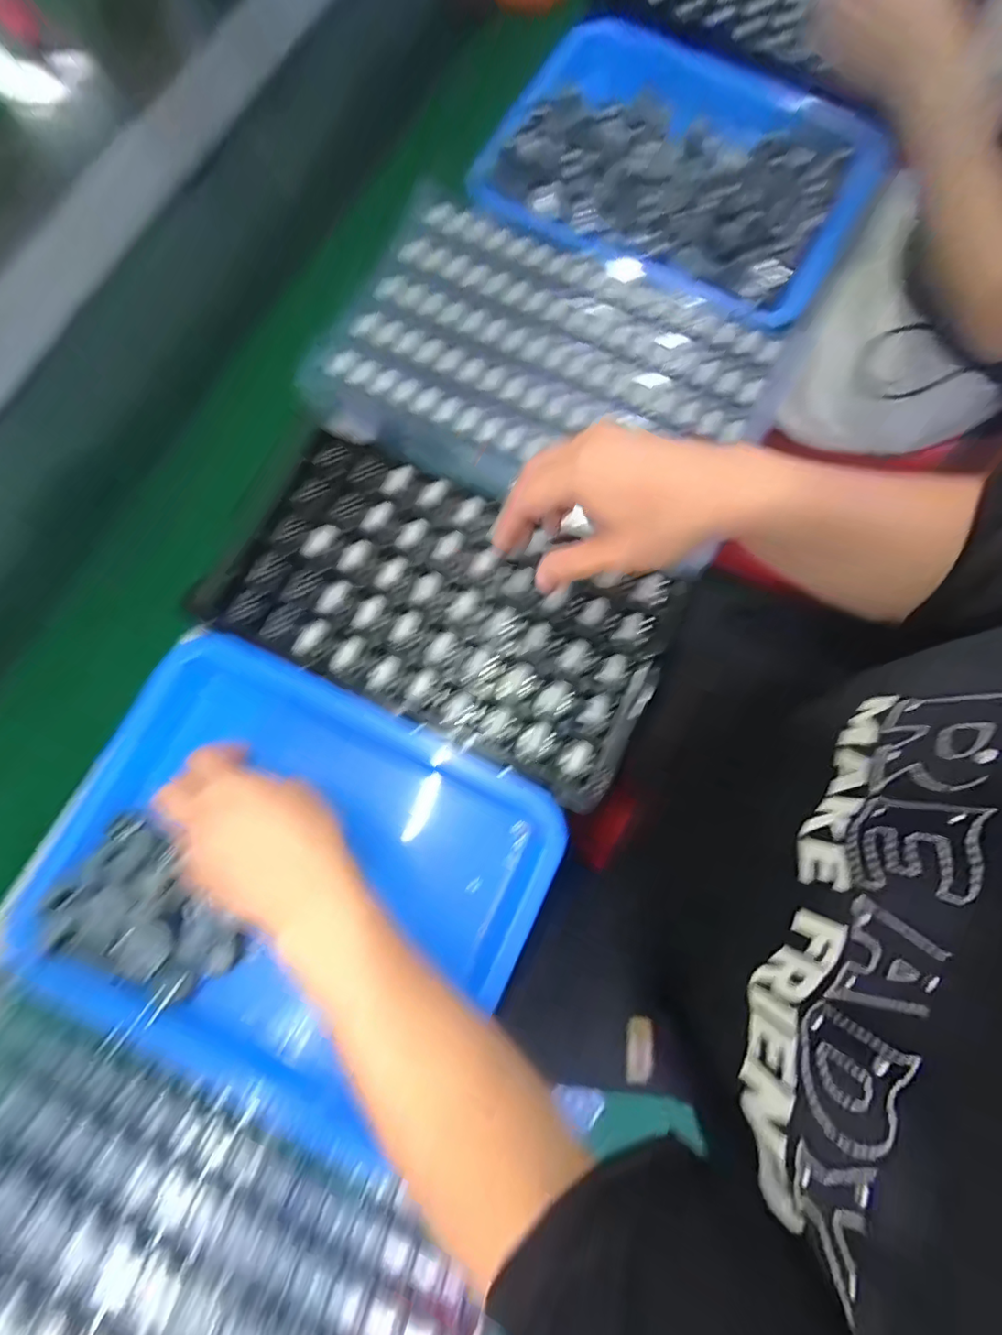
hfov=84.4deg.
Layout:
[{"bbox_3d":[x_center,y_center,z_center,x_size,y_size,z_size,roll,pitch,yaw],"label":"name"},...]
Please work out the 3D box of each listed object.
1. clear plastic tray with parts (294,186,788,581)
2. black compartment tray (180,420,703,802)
[{"bbox_3d":[0.045,-0.252,0.472,0.357,0.040,0.239,26,80,7],"label":"clear plastic tray with parts"},{"bbox_3d":[-0.048,-0.054,0.444,0.351,0.026,0.188,26,78,7],"label":"black compartment tray"}]

